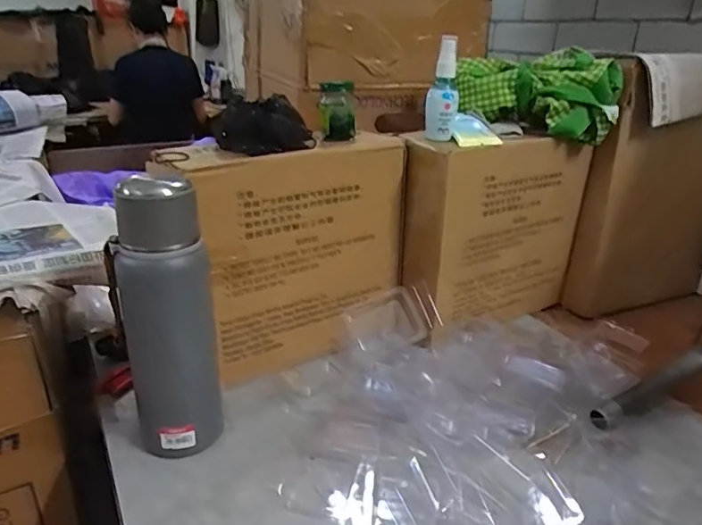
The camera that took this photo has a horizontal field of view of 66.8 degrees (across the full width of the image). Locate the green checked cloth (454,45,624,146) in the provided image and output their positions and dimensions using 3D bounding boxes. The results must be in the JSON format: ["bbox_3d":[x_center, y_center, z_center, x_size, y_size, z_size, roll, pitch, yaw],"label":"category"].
[{"bbox_3d":[0.251,-0.233,0.730,0.214,0.096,0.101,18,28,33],"label":"green checked cloth"}]

